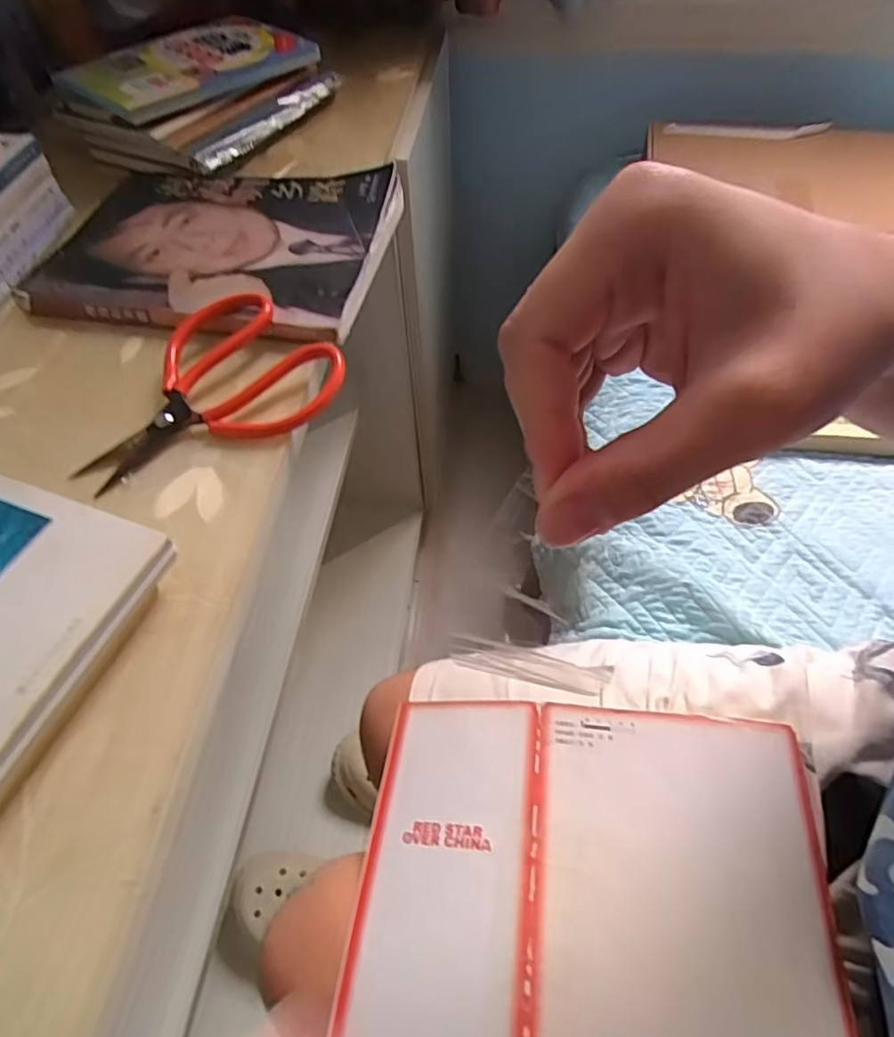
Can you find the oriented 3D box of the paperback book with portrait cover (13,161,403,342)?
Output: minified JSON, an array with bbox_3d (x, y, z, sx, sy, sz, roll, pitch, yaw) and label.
[{"bbox_3d":[-0.184,-0.220,0.455,0.273,0.018,0.192,8,56,8],"label":"paperback book with portrait cover"}]

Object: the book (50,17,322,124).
[{"bbox_3d":[-0.253,-0.446,0.566,0.135,0.016,0.211,35,63,18],"label":"book"}]

